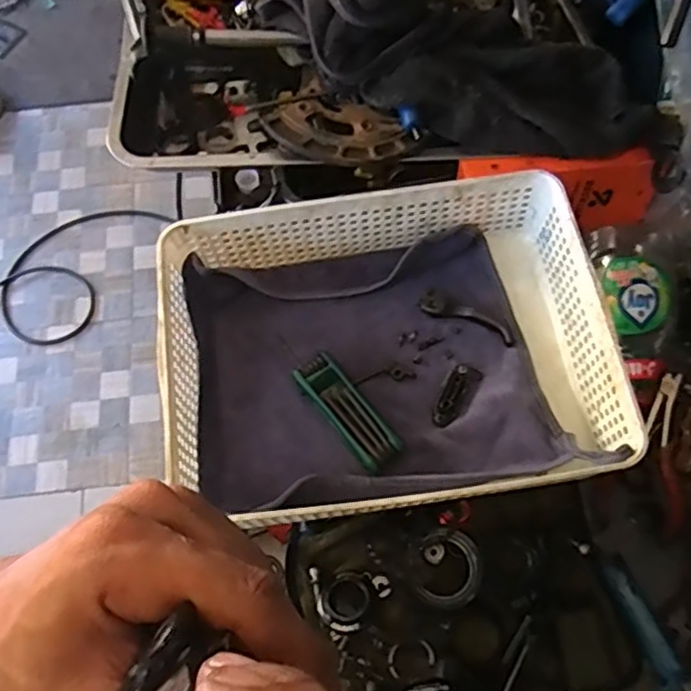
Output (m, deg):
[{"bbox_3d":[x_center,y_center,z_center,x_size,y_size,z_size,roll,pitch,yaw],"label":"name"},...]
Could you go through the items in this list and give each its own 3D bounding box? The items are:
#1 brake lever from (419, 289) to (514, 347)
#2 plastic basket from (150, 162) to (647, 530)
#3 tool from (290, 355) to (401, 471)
[{"bbox_3d":[0.105,-0.023,0.557,0.087,0.012,0.021,24,70,11],"label":"brake lever"},{"bbox_3d":[0.029,0.007,0.524,0.328,0.098,0.254,-11,67,-4],"label":"plastic basket"},{"bbox_3d":[0.001,0.054,0.527,0.033,0.017,0.103,-37,71,-13],"label":"tool"}]

